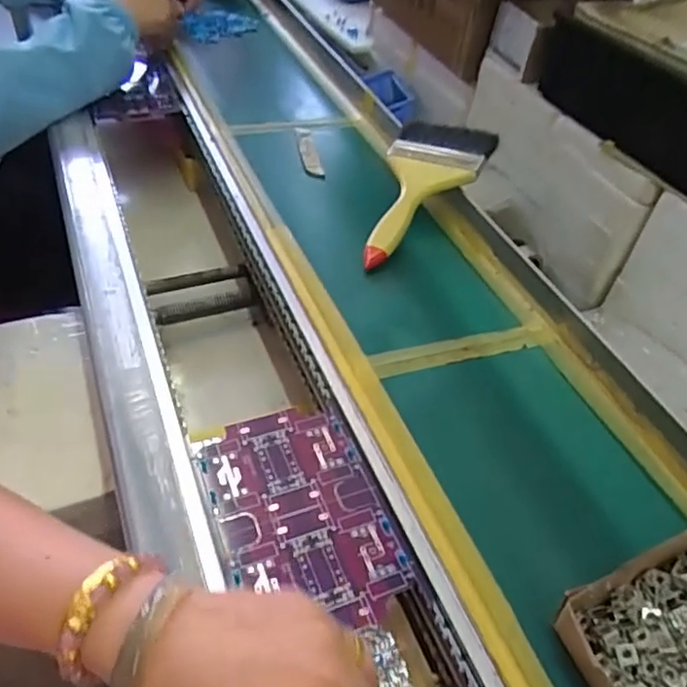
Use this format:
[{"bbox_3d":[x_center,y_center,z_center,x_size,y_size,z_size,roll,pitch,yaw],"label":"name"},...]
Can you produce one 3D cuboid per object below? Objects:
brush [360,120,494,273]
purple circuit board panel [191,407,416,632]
[{"bbox_3d":[0.066,-0.151,0.624,0.096,0.023,0.203,24,62,18],"label":"brush"},{"bbox_3d":[-0.030,0.109,0.411,0.103,0.005,0.158,-16,49,-18],"label":"purple circuit board panel"}]

